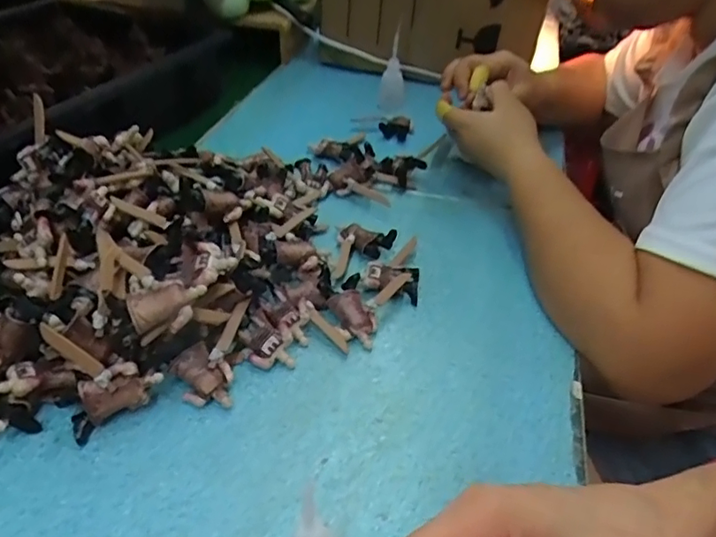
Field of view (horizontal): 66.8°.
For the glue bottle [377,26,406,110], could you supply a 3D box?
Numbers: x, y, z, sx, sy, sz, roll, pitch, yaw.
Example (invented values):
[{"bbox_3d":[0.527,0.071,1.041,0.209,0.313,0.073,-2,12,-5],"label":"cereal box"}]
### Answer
[{"bbox_3d":[0.047,-0.265,0.717,0.034,0.091,0.032,7,40,3],"label":"glue bottle"}]

